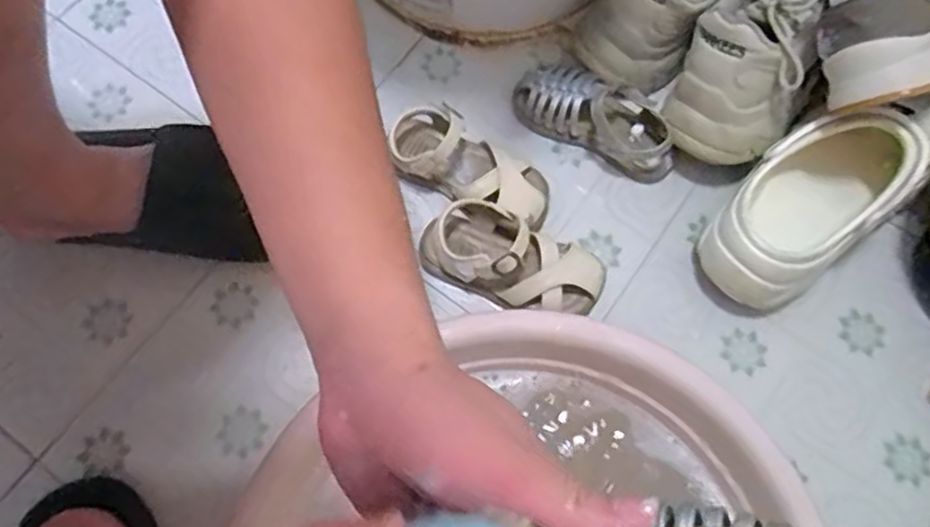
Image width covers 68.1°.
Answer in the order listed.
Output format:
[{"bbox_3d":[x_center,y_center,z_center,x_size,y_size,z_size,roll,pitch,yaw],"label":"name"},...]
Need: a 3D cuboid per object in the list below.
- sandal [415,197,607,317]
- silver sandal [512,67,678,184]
[{"bbox_3d":[0.039,0.000,0.580,0.152,0.062,0.075,20,71,5],"label":"sandal"},{"bbox_3d":[0.124,-0.138,0.633,0.154,0.062,0.063,29,72,8],"label":"silver sandal"}]

